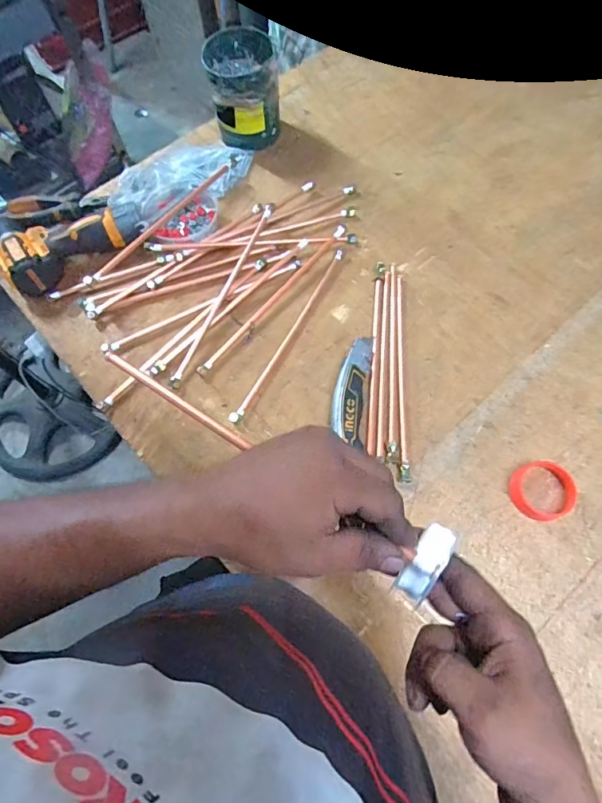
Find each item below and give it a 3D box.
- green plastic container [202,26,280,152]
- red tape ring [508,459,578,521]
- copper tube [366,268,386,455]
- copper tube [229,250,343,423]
[{"bbox_3d":[-0.094,-0.499,0.746,0.103,0.120,0.119,-19,68,-5],"label":"green plastic container"},{"bbox_3d":[0.284,0.105,0.537,0.064,0.025,0.069,-1,68,2],"label":"red tape ring"},{"bbox_3d":[0.101,-0.067,0.616,0.013,0.010,0.282,5,68,5],"label":"copper tube"},{"bbox_3d":[-0.015,-0.098,0.634,0.014,0.013,0.303,25,71,12],"label":"copper tube"}]

